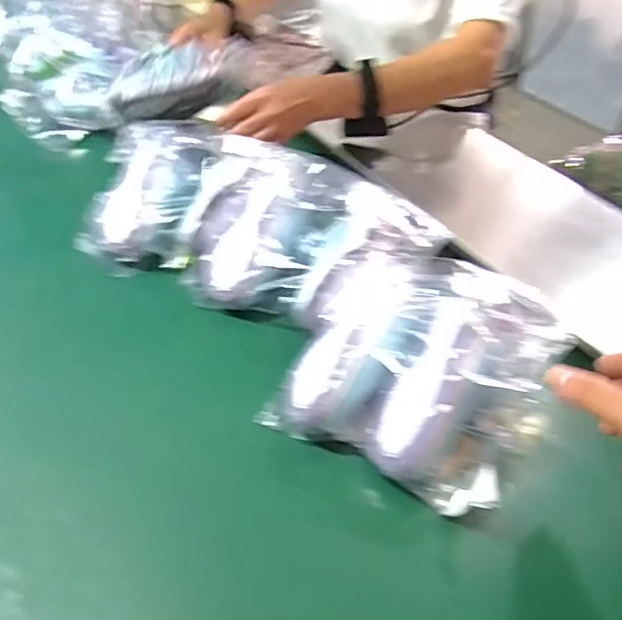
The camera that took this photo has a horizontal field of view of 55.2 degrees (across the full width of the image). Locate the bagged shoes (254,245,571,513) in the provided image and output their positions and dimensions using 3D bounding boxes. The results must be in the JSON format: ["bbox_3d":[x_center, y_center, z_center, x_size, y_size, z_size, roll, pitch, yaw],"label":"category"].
[{"bbox_3d":[0.096,0.042,0.502,0.197,0.098,0.186,23,42,20],"label":"bagged shoes"}]

